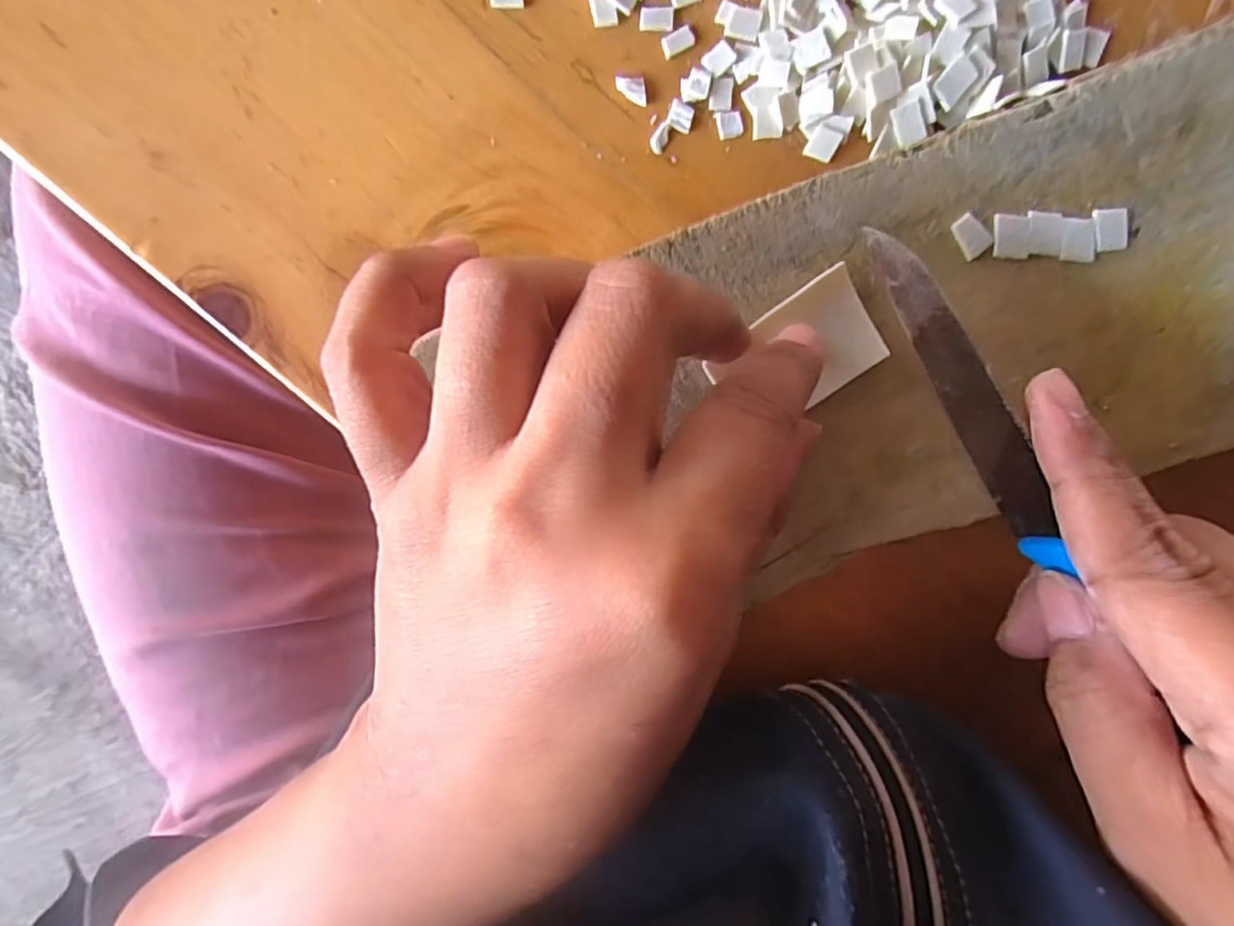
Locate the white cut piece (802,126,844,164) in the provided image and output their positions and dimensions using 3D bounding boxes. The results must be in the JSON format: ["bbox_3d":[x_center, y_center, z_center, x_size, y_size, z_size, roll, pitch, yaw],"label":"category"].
[{"bbox_3d":[0.054,-0.084,0.163,0.008,0.004,0.007,22,96,-7],"label":"white cut piece"}]

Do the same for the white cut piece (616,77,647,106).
[{"bbox_3d":[0.004,-0.095,0.159,0.008,0.004,0.006,0,98,-4],"label":"white cut piece"}]

